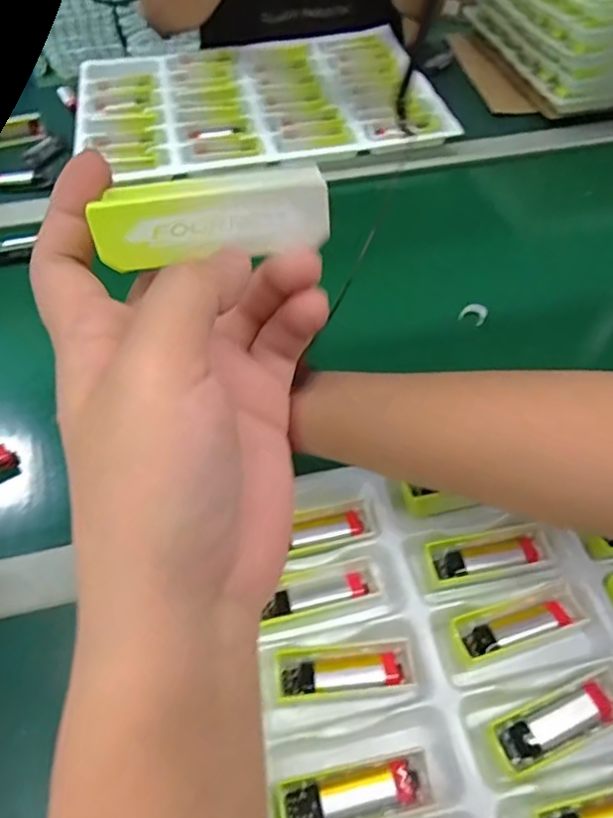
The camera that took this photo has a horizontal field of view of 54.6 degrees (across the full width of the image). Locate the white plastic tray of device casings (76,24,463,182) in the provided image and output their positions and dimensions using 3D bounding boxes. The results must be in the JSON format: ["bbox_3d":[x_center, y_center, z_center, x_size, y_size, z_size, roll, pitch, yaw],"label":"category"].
[{"bbox_3d":[-0.068,-0.414,0.784,0.443,0.031,0.341,-12,53,-8],"label":"white plastic tray of device casings"}]

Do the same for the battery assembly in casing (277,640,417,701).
[{"bbox_3d":[0.022,0.152,0.344,0.077,0.018,0.024,-5,52,-2],"label":"battery assembly in casing"}]

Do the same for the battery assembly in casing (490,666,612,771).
[{"bbox_3d":[0.140,0.170,0.324,0.077,0.014,0.025,-19,54,-12],"label":"battery assembly in casing"}]

